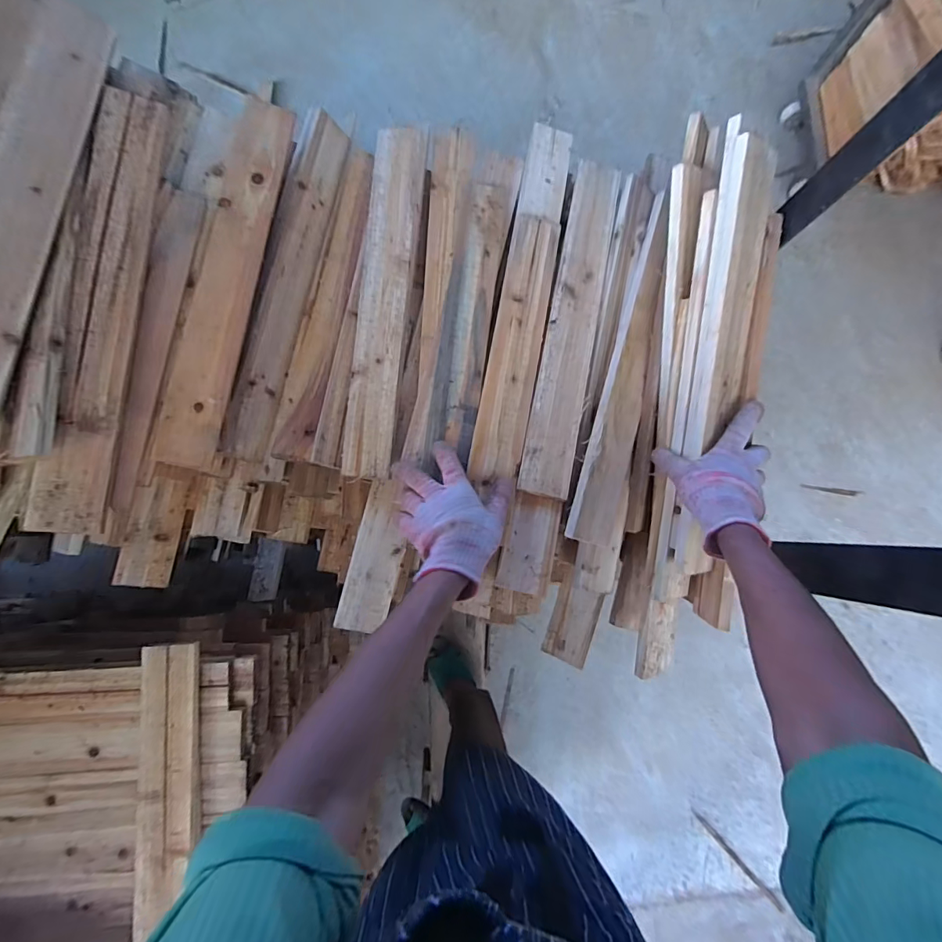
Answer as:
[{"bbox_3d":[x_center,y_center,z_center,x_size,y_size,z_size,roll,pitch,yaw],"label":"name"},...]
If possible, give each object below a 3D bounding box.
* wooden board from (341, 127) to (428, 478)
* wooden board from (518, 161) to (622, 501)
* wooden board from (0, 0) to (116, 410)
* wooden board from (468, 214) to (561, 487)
[{"bbox_3d":[-0.116,-0.239,0.622,0.068,0.023,0.495,5,82,-2],"label":"wooden board"},{"bbox_3d":[0.136,-0.203,0.608,0.064,0.008,0.480,12,77,-1],"label":"wooden board"},{"bbox_3d":[-0.443,-0.267,0.453,0.065,0.018,0.464,16,73,-42],"label":"wooden board"},{"bbox_3d":[0.059,-0.165,0.592,0.064,0.015,0.366,11,78,-1],"label":"wooden board"}]

